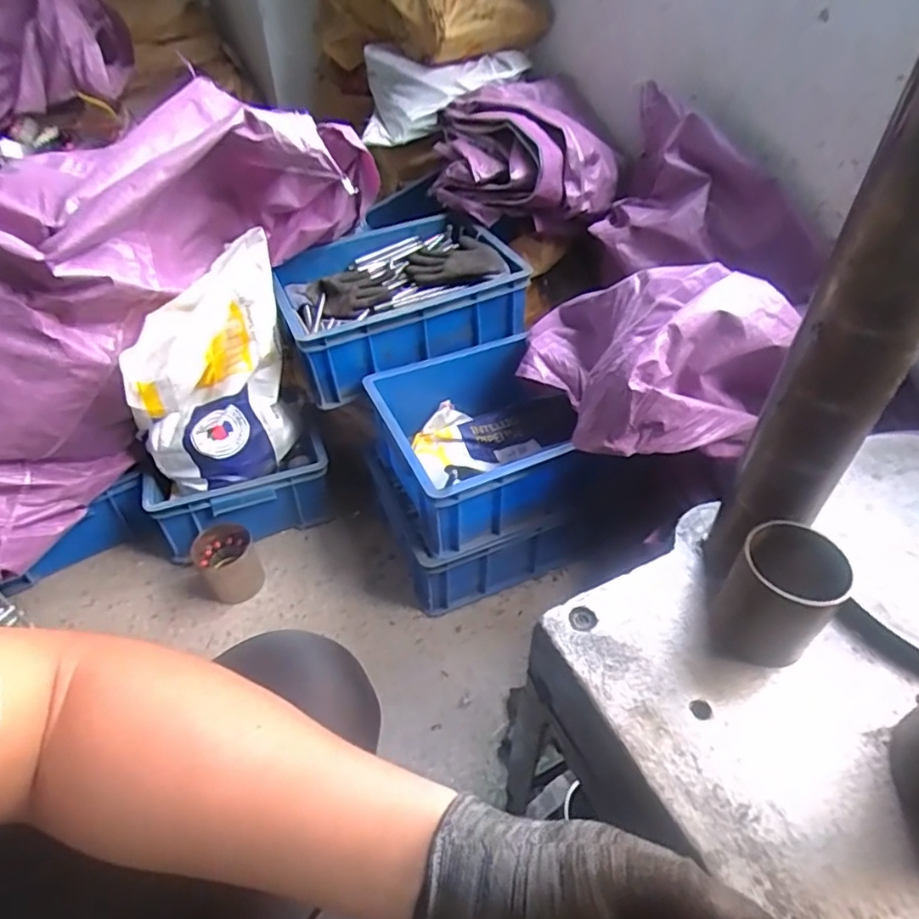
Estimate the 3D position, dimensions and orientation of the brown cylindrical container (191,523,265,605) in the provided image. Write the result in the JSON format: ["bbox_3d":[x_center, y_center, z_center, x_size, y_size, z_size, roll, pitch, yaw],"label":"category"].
[{"bbox_3d":[-0.382,0.175,1.012,0.092,0.088,0.101,0,44,0],"label":"brown cylindrical container"}]

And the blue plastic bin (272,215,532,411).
[{"bbox_3d":[-0.122,-0.288,1.081,0.384,0.142,0.314,-19,47,-19],"label":"blue plastic bin"}]

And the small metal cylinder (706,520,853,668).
[{"bbox_3d":[0.231,0.099,0.445,0.066,0.084,0.073,27,51,25],"label":"small metal cylinder"}]

